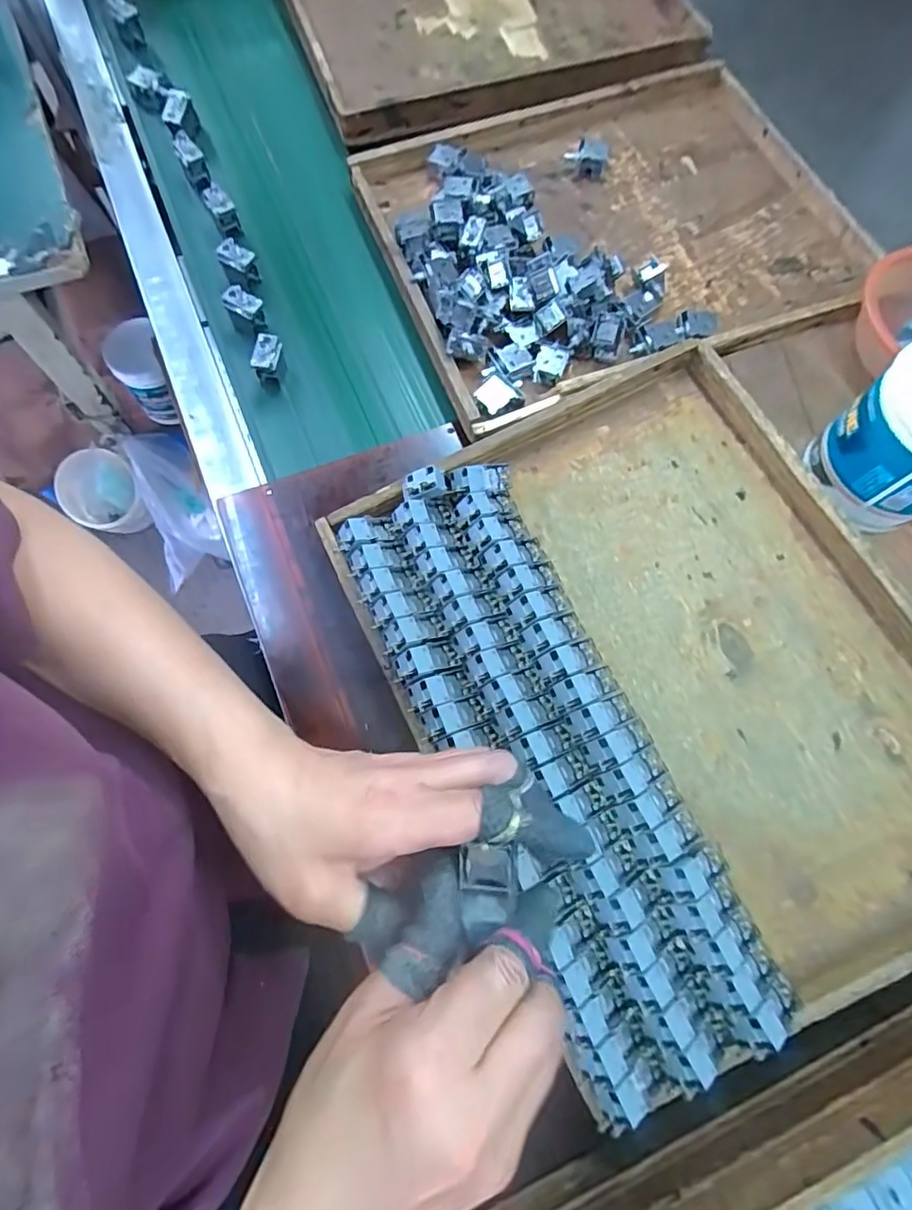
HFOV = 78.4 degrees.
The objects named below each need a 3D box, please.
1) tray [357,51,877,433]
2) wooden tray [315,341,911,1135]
[{"bbox_3d":[0.171,-0.418,0.611,0.485,0.043,0.400,-21,73,-8],"label":"tray"},{"bbox_3d":[0.161,0.053,0.450,0.386,0.060,0.493,-25,71,-10],"label":"wooden tray"}]

